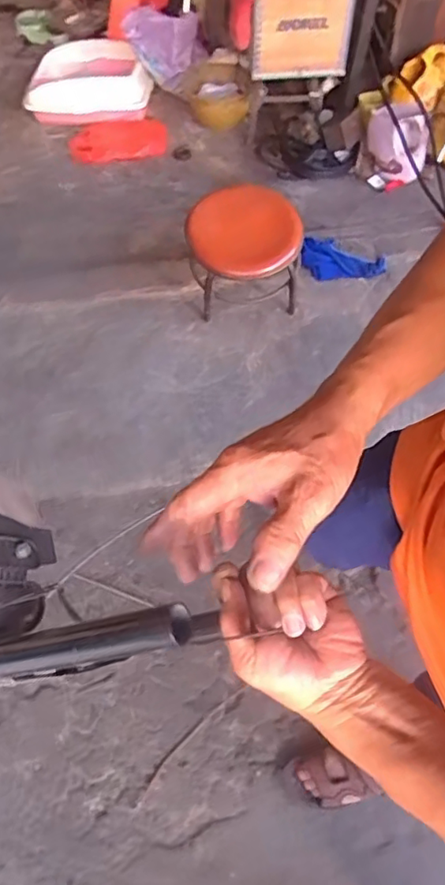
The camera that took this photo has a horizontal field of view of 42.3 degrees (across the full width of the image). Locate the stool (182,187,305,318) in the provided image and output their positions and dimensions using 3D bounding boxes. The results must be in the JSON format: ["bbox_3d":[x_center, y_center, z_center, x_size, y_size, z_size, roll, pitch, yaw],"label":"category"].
[{"bbox_3d":[0.050,-0.473,1.461,0.278,0.251,0.258,0,59,0],"label":"stool"}]

